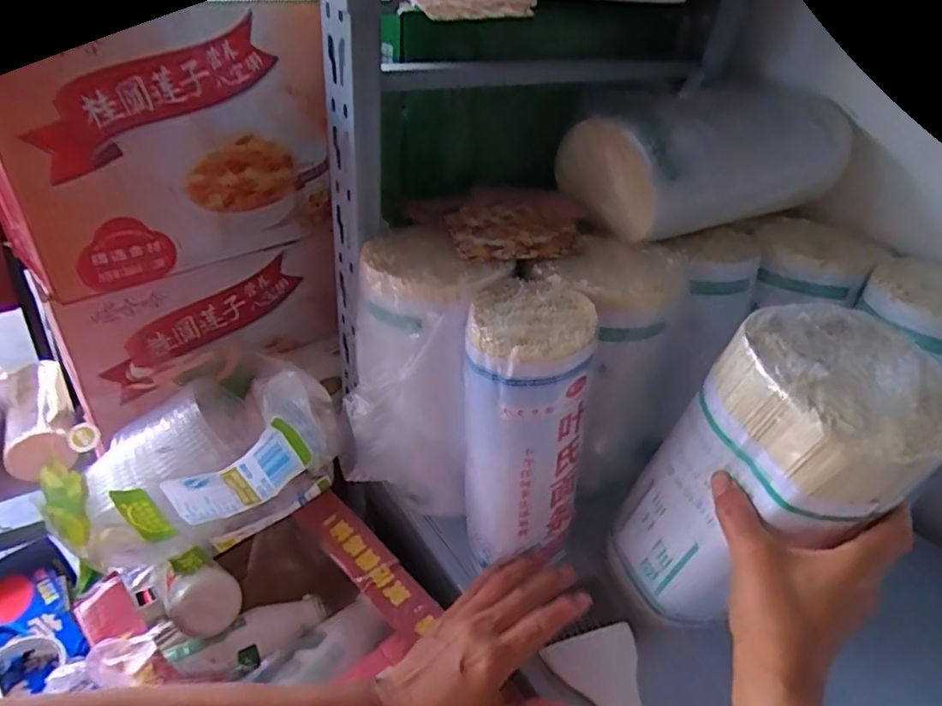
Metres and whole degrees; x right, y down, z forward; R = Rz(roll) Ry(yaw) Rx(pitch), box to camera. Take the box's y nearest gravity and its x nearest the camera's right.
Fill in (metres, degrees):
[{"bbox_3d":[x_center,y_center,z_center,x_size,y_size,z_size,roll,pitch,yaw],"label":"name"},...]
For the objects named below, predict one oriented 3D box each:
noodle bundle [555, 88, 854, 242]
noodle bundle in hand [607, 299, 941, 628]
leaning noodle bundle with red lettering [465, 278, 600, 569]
[{"bbox_3d":[0.209,-0.174,0.532,0.236,0.089,0.116,-10,37,-20],"label":"noodle bundle"},{"bbox_3d":[0.174,0.089,0.397,0.104,0.244,0.107,27,37,6],"label":"noodle bundle in hand"},{"bbox_3d":[0.040,0.064,0.434,0.090,0.209,0.077,-19,34,-32],"label":"leaning noodle bundle with red lettering"}]

